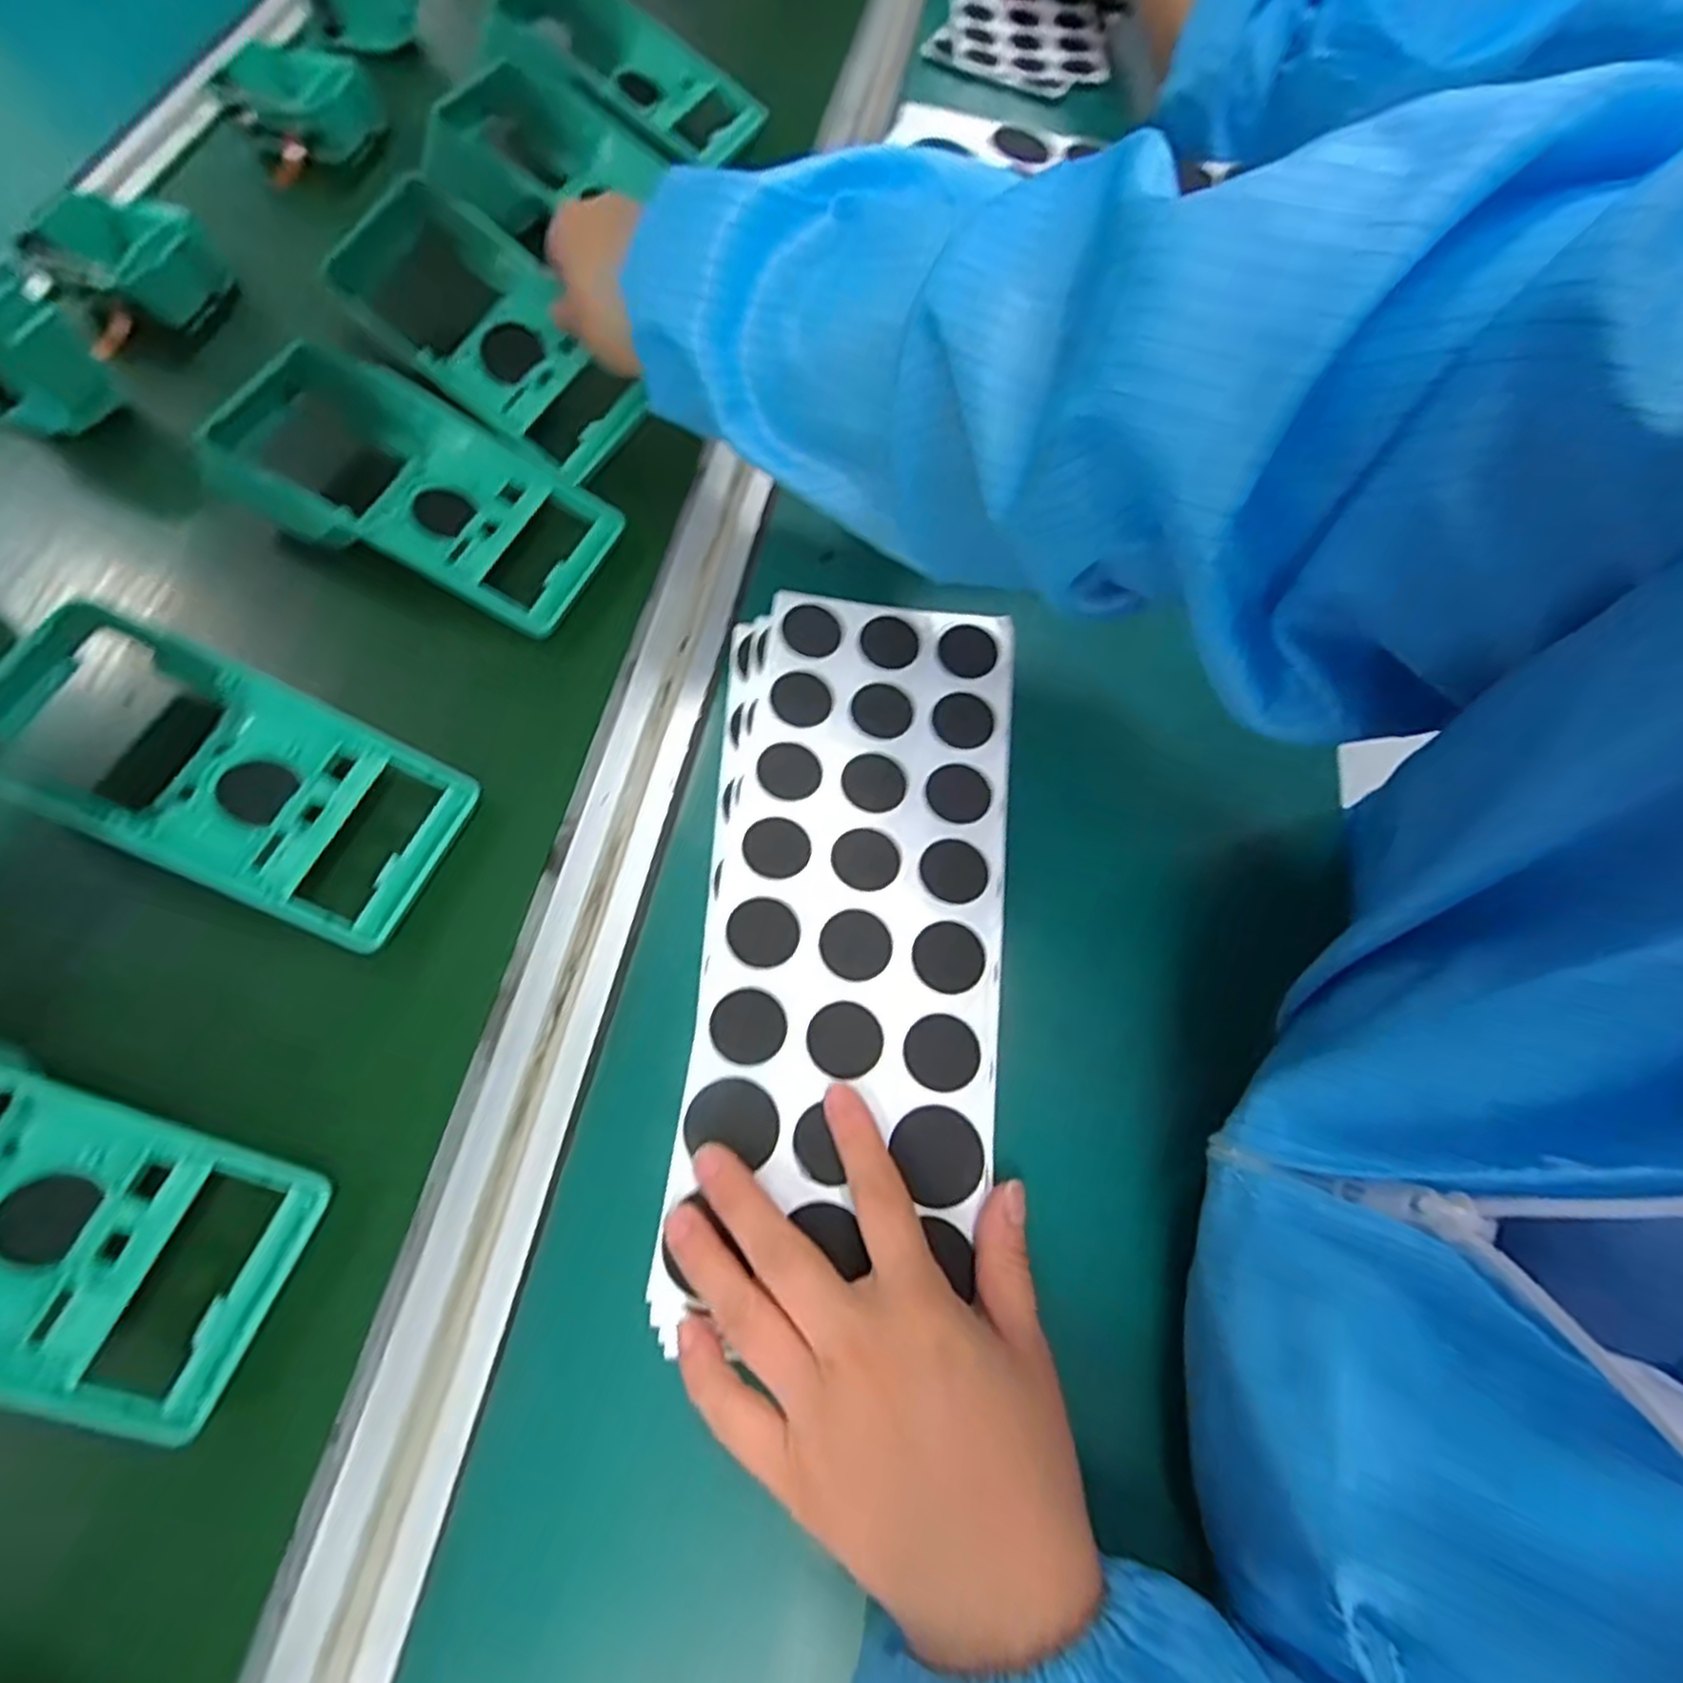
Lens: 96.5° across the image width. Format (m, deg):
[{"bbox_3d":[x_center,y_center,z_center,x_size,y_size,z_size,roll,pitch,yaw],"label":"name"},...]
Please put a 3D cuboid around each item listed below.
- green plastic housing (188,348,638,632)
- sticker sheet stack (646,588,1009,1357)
[{"bbox_3d":[-0.201,-0.168,0.362,0.167,0.048,0.093,22,68,6],"label":"green plastic housing"},{"bbox_3d":[0.005,0.020,0.313,0.121,0.012,0.284,6,68,-1],"label":"sticker sheet stack"}]

